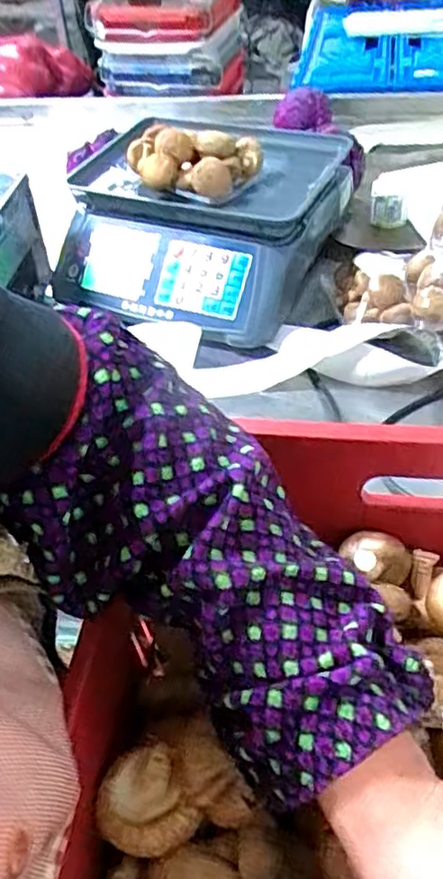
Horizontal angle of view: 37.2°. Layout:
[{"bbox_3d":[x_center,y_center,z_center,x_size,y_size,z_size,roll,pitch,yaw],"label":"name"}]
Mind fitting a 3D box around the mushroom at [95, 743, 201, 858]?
[{"bbox_3d":[-0.037,0.172,0.310,0.041,0.019,0.044,-3,48,3],"label":"mushroom"}]

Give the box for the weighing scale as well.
[{"bbox_3d":[-0.036,-0.312,0.888,0.330,0.156,0.334,17,52,20],"label":"weighing scale"}]

